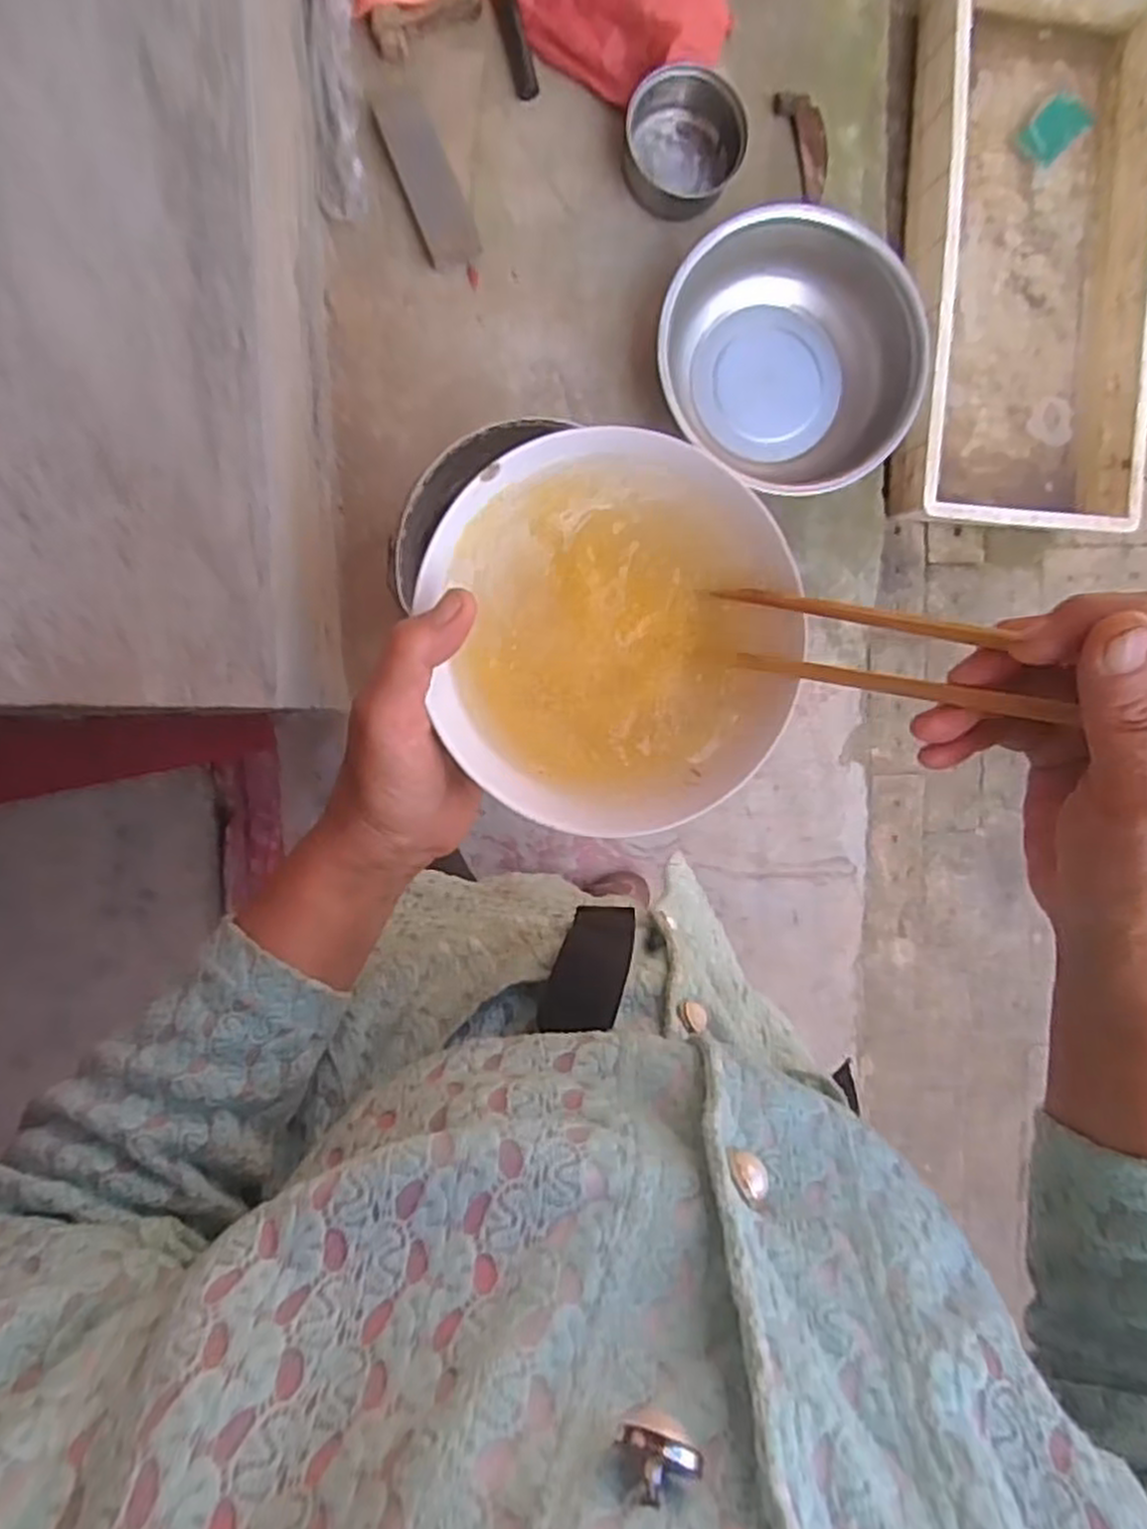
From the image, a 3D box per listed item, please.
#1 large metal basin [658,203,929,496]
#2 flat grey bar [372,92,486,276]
[{"bbox_3d":[0.306,-0.595,1.155,0.370,0.137,0.338,-1,95,-7],"label":"large metal basin"},{"bbox_3d":[-0.199,-0.786,1.072,0.068,0.023,0.211,-26,97,-4],"label":"flat grey bar"}]

